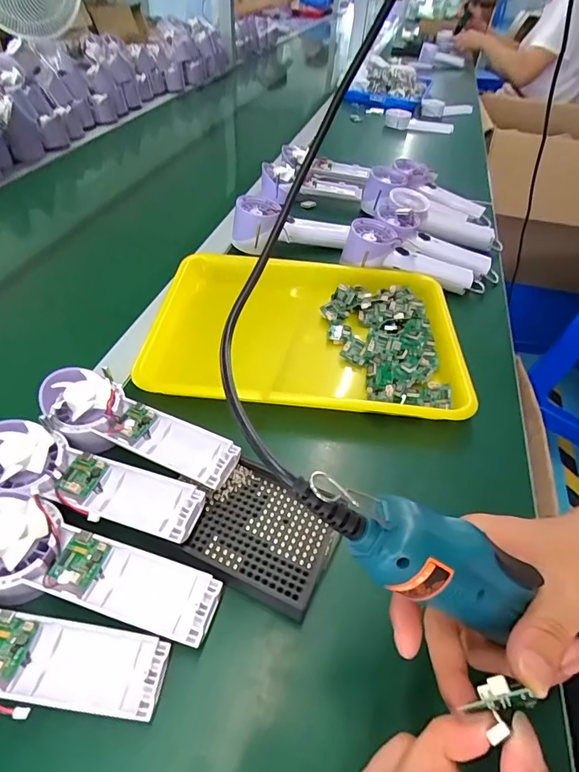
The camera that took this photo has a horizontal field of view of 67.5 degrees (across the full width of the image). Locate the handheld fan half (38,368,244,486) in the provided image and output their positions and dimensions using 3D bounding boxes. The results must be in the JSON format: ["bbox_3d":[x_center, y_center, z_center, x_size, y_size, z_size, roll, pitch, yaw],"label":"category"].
[{"bbox_3d":[-0.126,0.033,0.353,0.168,0.027,0.059,23,49,17],"label":"handheld fan half"}]

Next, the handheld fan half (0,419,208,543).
[{"bbox_3d":[-0.150,0.069,0.317,0.171,0.023,0.053,16,47,10],"label":"handheld fan half"}]

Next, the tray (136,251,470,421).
[{"bbox_3d":[0.020,-0.058,0.505,0.340,0.052,0.245,5,46,0],"label":"tray"}]

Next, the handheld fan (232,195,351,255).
[{"bbox_3d":[0.003,-0.228,0.620,0.164,0.053,0.063,7,46,2],"label":"handheld fan"}]

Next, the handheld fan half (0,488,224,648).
[{"bbox_3d":[-0.133,0.121,0.281,0.171,0.040,0.061,16,47,10],"label":"handheld fan half"}]

